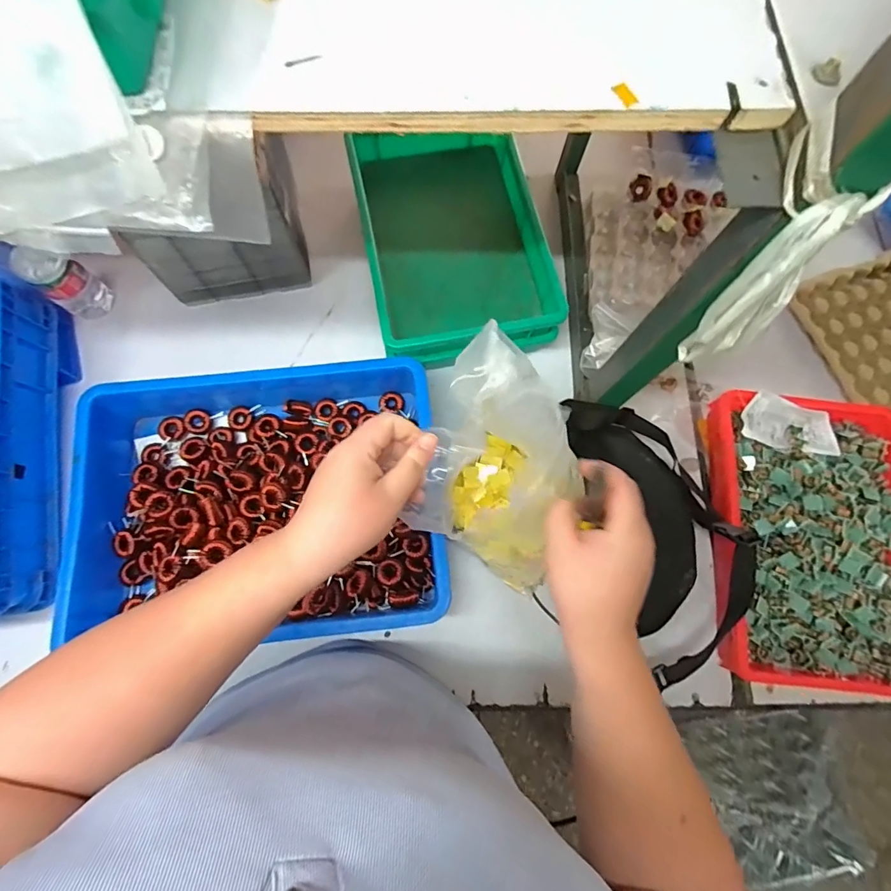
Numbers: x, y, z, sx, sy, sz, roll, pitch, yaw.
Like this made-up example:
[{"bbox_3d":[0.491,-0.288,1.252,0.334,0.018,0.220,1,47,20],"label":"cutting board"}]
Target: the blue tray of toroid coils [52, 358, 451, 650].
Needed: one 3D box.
[{"bbox_3d":[-0.238,0.072,0.592,0.461,0.110,0.334,-4,75,-2],"label":"blue tray of toroid coils"}]

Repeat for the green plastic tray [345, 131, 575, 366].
[{"bbox_3d":[0.006,-0.314,0.671,0.249,0.097,0.393,-11,75,-3],"label":"green plastic tray"}]

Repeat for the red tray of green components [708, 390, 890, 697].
[{"bbox_3d":[0.497,0.111,0.601,0.259,0.087,0.386,7,75,1],"label":"red tray of green components"}]

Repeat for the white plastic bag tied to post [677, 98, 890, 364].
[{"bbox_3d":[0.218,-0.117,0.305,0.063,0.177,0.058,8,54,2],"label":"white plastic bag tied to post"}]

